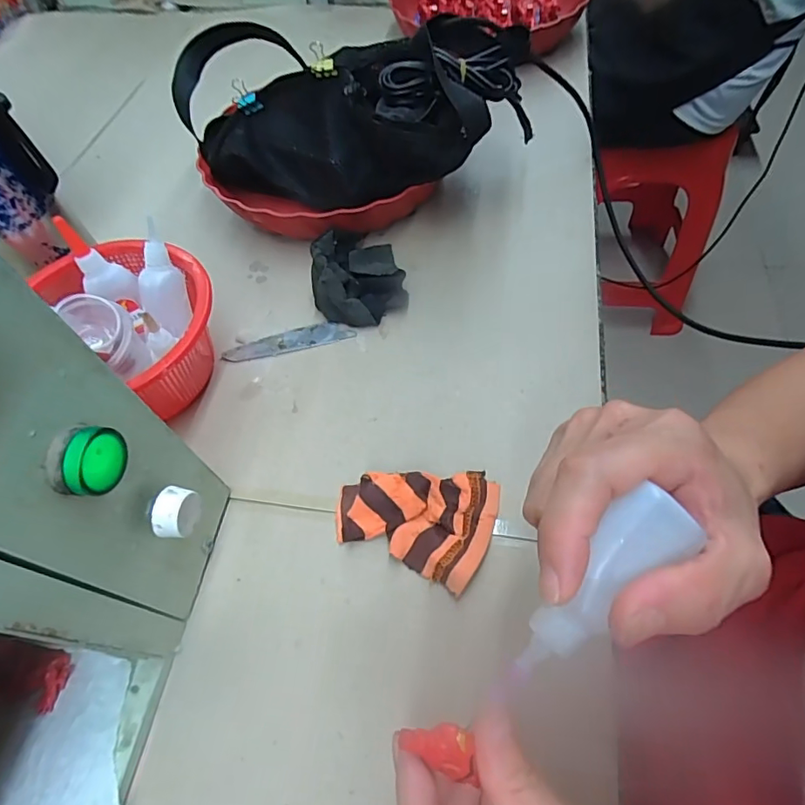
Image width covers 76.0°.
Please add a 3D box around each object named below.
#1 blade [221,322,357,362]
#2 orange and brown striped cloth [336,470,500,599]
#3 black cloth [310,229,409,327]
[{"bbox_3d":[-0.093,-0.050,0.422,0.106,0.004,0.021,-12,65,-3],"label":"blade"},{"bbox_3d":[0.009,0.069,0.329,0.095,0.018,0.072,18,60,12],"label":"orange and brown striped cloth"},{"bbox_3d":[-0.040,-0.109,0.436,0.074,0.034,0.092,-14,58,-4],"label":"black cloth"}]

